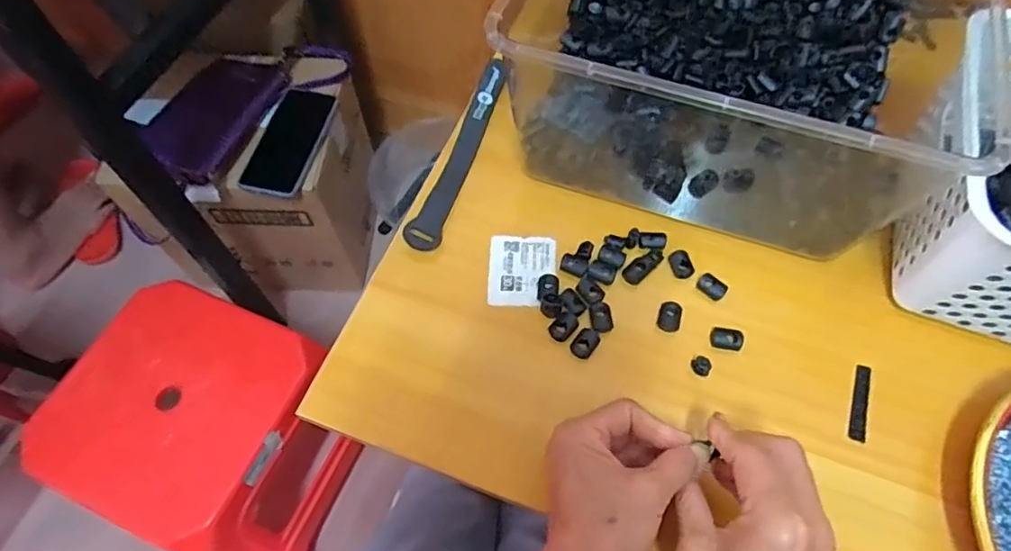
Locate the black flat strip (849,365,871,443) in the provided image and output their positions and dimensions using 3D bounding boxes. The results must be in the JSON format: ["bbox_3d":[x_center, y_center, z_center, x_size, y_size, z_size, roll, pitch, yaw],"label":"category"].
[{"bbox_3d":[0.235,0.084,0.390,0.011,0.004,0.052,19,64,11],"label":"black flat strip"}]

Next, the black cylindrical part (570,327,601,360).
[{"bbox_3d":[0.055,0.046,0.406,0.015,0.009,0.022,37,69,18],"label":"black cylindrical part"}]

